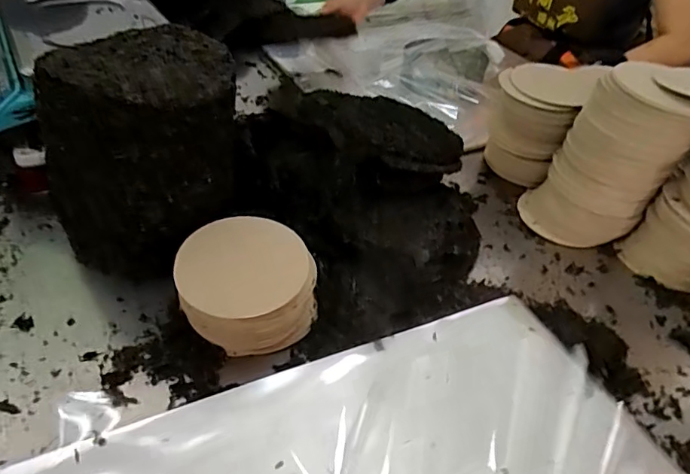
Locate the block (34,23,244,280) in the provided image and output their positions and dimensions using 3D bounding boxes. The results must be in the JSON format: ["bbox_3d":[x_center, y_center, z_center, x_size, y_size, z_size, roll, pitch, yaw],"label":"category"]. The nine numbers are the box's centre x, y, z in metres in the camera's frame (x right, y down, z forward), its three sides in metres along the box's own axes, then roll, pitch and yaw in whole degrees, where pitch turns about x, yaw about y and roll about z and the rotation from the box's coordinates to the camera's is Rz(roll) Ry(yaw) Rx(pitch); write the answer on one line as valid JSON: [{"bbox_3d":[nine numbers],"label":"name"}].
[{"bbox_3d":[-0.239,-0.093,0.620,0.212,0.247,0.211,-6,43,-15],"label":"block"}]

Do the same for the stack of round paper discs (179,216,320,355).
[{"bbox_3d":[-0.109,0.057,0.577,0.147,0.098,0.142,-4,42,-13],"label":"stack of round paper discs"}]

